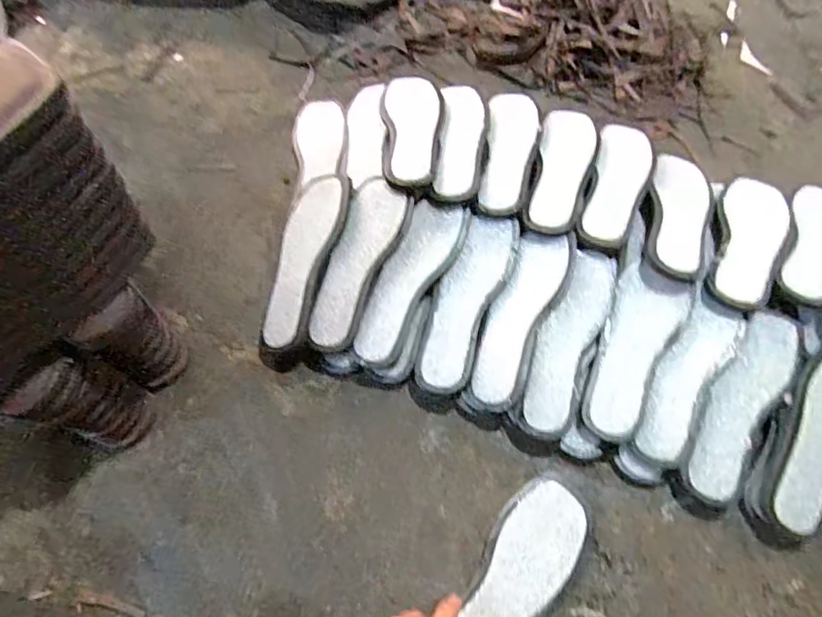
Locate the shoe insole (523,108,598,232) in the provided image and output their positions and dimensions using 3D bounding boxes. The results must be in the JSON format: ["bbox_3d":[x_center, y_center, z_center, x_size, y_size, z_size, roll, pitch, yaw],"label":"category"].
[{"bbox_3d":[0.198,-0.190,0.653,0.070,0.019,0.227,16,64,6],"label":"shoe insole"}]

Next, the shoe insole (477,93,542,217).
[{"bbox_3d":[0.131,-0.213,0.663,0.068,0.013,0.225,11,63,3],"label":"shoe insole"}]

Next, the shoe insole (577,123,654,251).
[{"bbox_3d":[0.267,-0.166,0.642,0.069,0.021,0.226,18,64,7],"label":"shoe insole"}]

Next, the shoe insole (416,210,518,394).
[{"bbox_3d":[0.065,-0.011,0.591,0.070,0.008,0.222,20,75,14],"label":"shoe insole"}]

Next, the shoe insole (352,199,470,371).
[{"bbox_3d":[-0.002,-0.033,0.592,0.066,0.011,0.214,26,78,10],"label":"shoe insole"}]

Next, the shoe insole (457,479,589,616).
[{"bbox_3d":[0.097,0.270,0.482,0.078,0.011,0.219,34,66,14],"label":"shoe insole"}]

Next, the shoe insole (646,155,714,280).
[{"bbox_3d":[0.336,-0.125,0.633,0.077,0.016,0.207,24,57,5],"label":"shoe insole"}]

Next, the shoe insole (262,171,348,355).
[{"bbox_3d":[-0.133,-0.059,0.605,0.073,0.009,0.220,12,75,19],"label":"shoe insole"}]

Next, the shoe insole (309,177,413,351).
[{"bbox_3d":[-0.059,-0.055,0.598,0.074,0.010,0.219,14,75,11],"label":"shoe insole"}]

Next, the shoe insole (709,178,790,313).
[{"bbox_3d":[0.421,-0.089,0.615,0.073,0.018,0.220,24,65,10],"label":"shoe insole"}]

